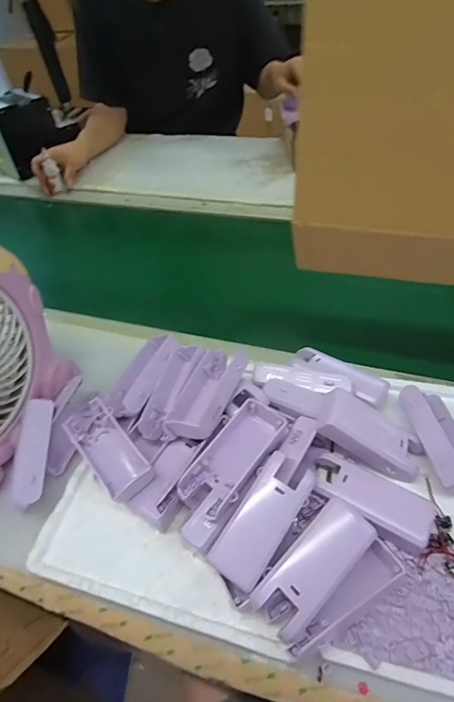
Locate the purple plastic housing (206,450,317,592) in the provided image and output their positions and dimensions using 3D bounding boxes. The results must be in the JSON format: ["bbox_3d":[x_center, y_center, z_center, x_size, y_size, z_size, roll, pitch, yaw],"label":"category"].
[{"bbox_3d":[0.029,0.138,0.337,0.045,0.018,0.103,30,77,27],"label":"purple plastic housing"}]

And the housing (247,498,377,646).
[{"bbox_3d":[0.070,0.167,0.317,0.103,0.018,0.043,-38,56,-23],"label":"housing"}]

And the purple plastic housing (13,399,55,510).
[{"bbox_3d":[-0.199,0.102,0.417,0.025,0.015,0.109,-5,63,2],"label":"purple plastic housing"}]

